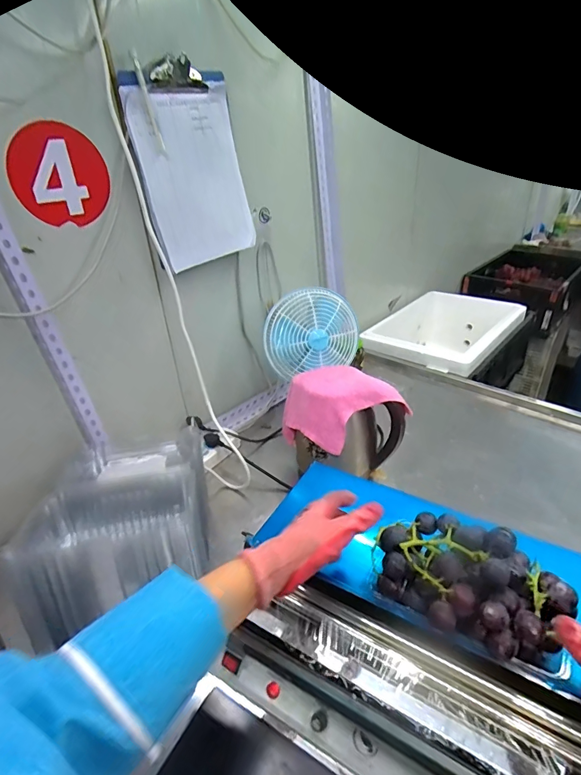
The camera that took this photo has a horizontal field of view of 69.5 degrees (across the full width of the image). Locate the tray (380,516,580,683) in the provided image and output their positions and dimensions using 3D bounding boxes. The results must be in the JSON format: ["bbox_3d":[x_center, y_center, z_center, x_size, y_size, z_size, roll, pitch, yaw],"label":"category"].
[{"bbox_3d":[0.170,0.185,0.404,0.170,0.060,0.107,12,34,26],"label":"tray"}]

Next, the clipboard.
[{"bbox_3d":[-0.170,-0.373,0.736,0.020,0.308,0.221,23,49,35],"label":"clipboard"}]

